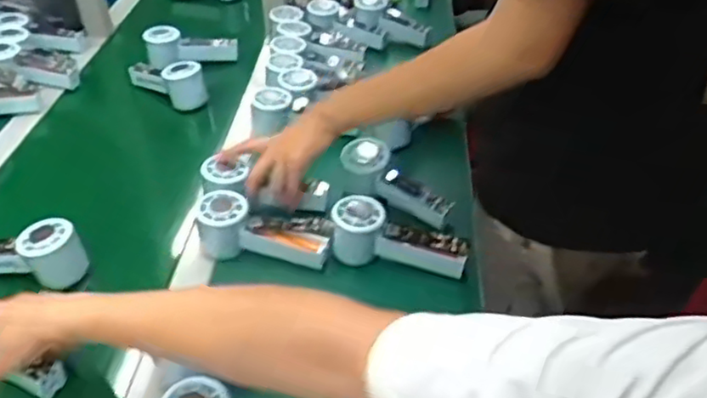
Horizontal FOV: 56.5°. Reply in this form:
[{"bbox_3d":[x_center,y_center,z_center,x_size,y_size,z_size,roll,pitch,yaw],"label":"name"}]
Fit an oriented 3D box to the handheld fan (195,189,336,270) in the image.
[{"bbox_3d":[-0.101,0.035,0.729,0.149,0.049,0.068,11,41,15],"label":"handheld fan"}]

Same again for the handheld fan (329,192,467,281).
[{"bbox_3d":[0.050,0.041,0.718,0.149,0.050,0.057,6,40,9],"label":"handheld fan"}]

